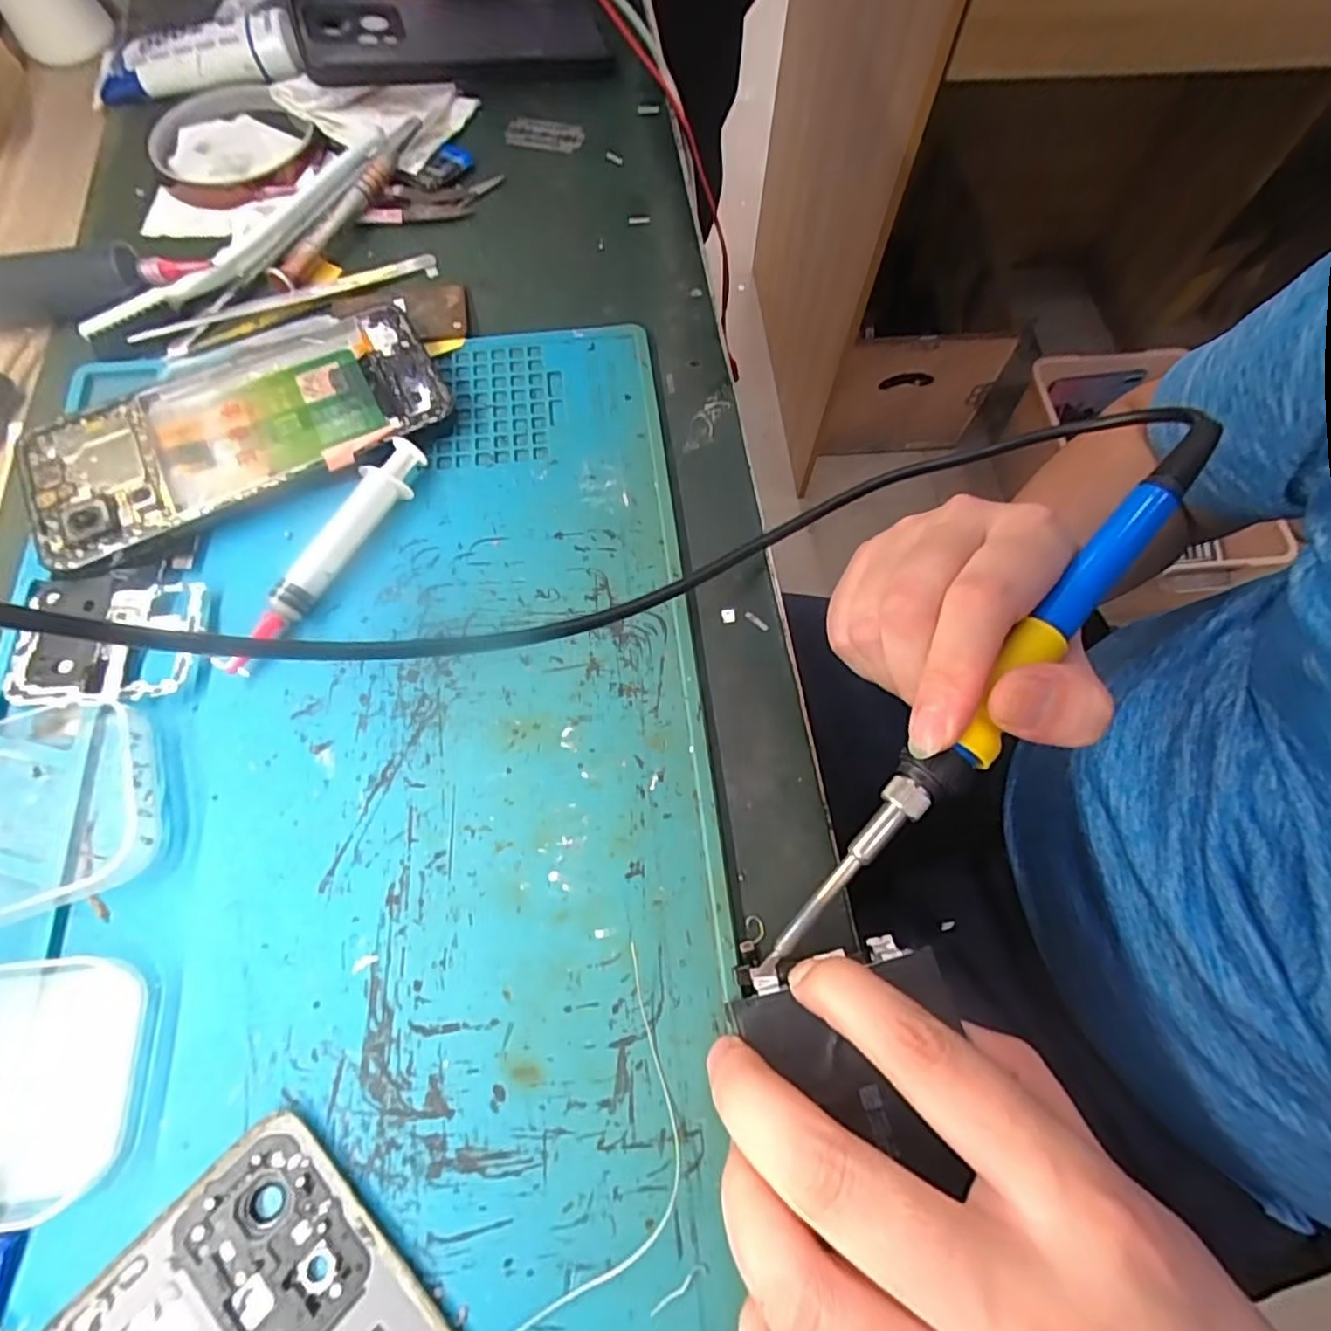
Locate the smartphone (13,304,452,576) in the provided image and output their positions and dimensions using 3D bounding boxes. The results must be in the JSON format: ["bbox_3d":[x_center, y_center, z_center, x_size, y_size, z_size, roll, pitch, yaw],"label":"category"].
[{"bbox_3d":[-0.171,-0.095,0.266,0.157,0.013,0.076,-25,71,-11],"label":"smartphone"}]

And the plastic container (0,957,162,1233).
[{"bbox_3d":[-0.185,0.117,0.180,0.068,0.018,0.064,-4,68,-3],"label":"plastic container"}]

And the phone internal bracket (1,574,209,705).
[{"bbox_3d":[-0.202,-0.009,0.237,0.066,0.007,0.048,-1,68,-2],"label":"phone internal bracket"}]

